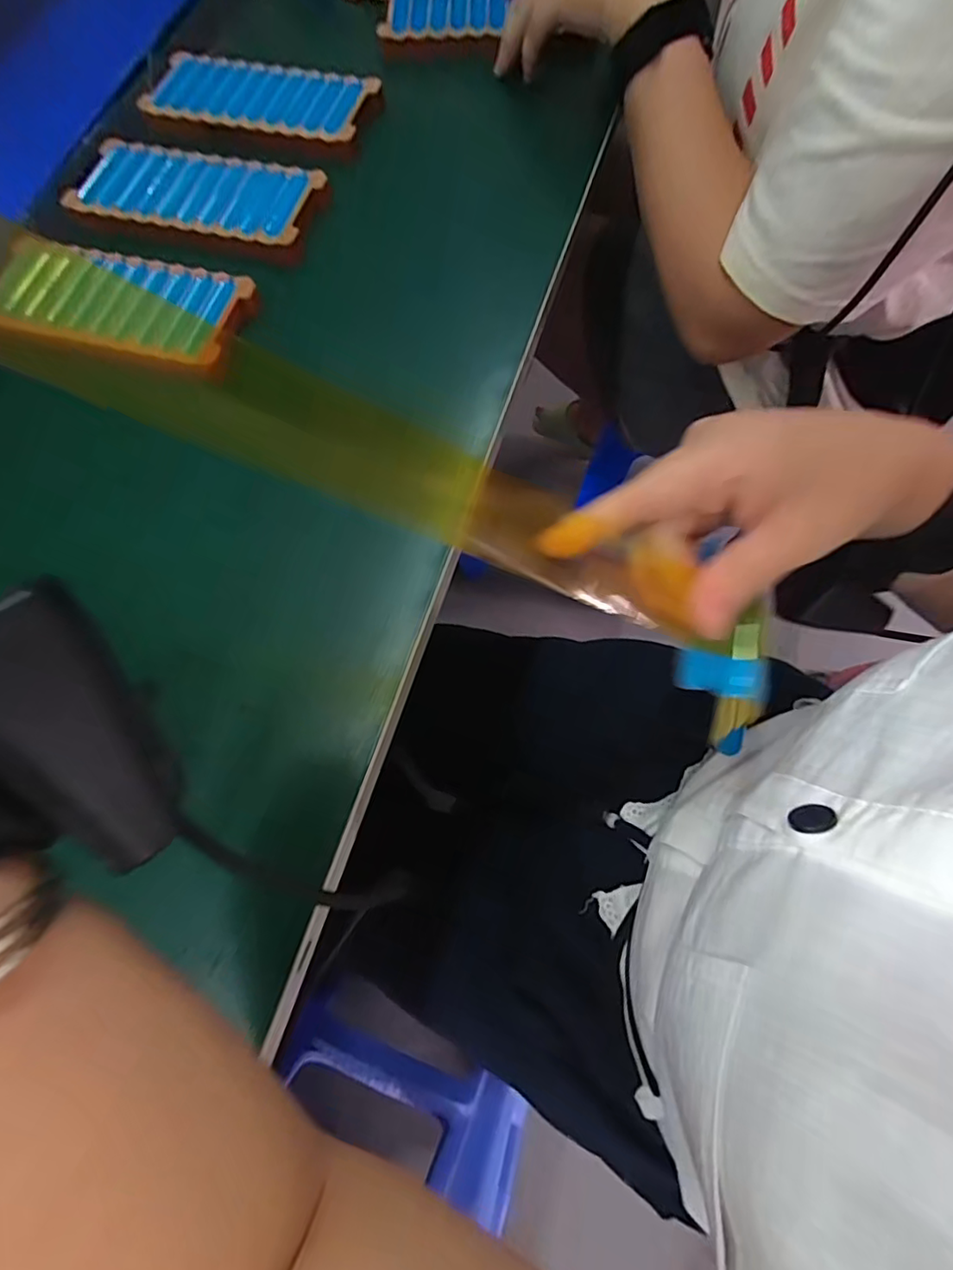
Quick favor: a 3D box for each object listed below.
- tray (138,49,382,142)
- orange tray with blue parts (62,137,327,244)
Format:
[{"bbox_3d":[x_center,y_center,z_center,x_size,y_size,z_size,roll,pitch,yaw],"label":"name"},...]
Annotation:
[{"bbox_3d":[-0.169,-0.418,0.436,0.177,0.009,0.081,16,71,9],"label":"tray"},{"bbox_3d":[-0.198,-0.315,0.402,0.170,0.014,0.079,13,70,8],"label":"orange tray with blue parts"}]

